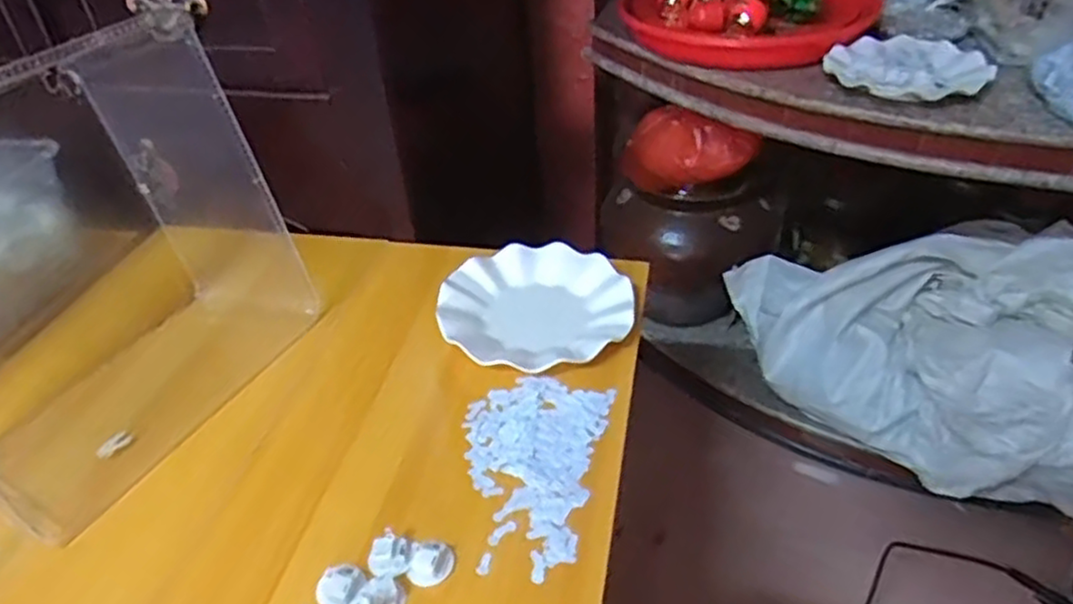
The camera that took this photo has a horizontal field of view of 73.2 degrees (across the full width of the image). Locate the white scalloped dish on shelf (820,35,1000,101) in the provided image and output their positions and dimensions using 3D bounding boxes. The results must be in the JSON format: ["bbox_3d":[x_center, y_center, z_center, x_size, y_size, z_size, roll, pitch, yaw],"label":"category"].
[{"bbox_3d":[0.464,-0.299,0.907,0.181,0.026,0.155,6,39,13],"label":"white scalloped dish on shelf"}]

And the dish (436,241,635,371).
[{"bbox_3d":[0.000,0.001,0.710,0.182,0.023,0.173,1,39,7],"label":"dish"}]

